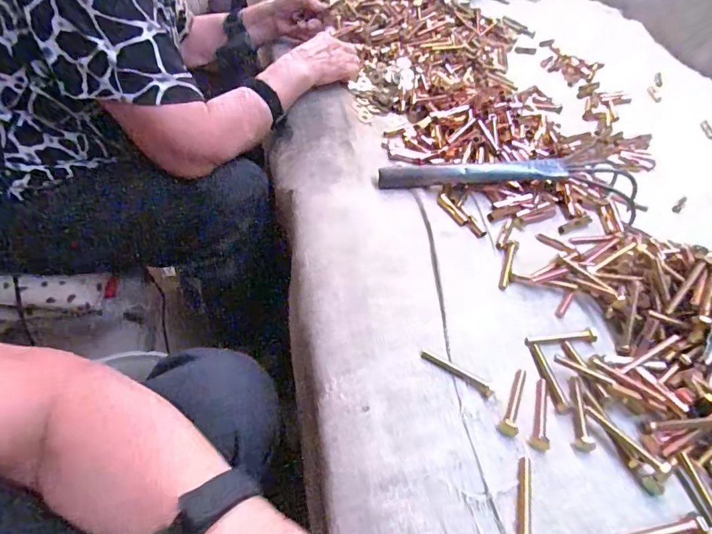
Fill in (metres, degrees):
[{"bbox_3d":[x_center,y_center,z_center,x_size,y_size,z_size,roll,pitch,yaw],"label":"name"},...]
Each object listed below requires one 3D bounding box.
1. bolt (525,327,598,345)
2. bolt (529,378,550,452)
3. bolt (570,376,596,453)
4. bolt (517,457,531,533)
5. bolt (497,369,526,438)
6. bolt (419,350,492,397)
[{"bbox_3d":[0.192,0.065,0.416,0.068,0.008,0.012,1,48,-10],"label":"bolt"},{"bbox_3d":[0.151,0.115,0.361,0.012,0.014,0.066,20,47,7],"label":"bolt"},{"bbox_3d":[0.186,0.117,0.366,0.013,0.012,0.067,16,47,4],"label":"bolt"},{"bbox_3d":[0.118,0.165,0.312,0.011,0.009,0.065,16,47,4],"label":"bolt"},{"bbox_3d":[0.132,0.109,0.367,0.014,0.012,0.067,27,49,14],"label":"bolt"},{"bbox_3d":[0.085,0.089,0.378,0.063,0.005,0.012,30,49,16],"label":"bolt"}]

